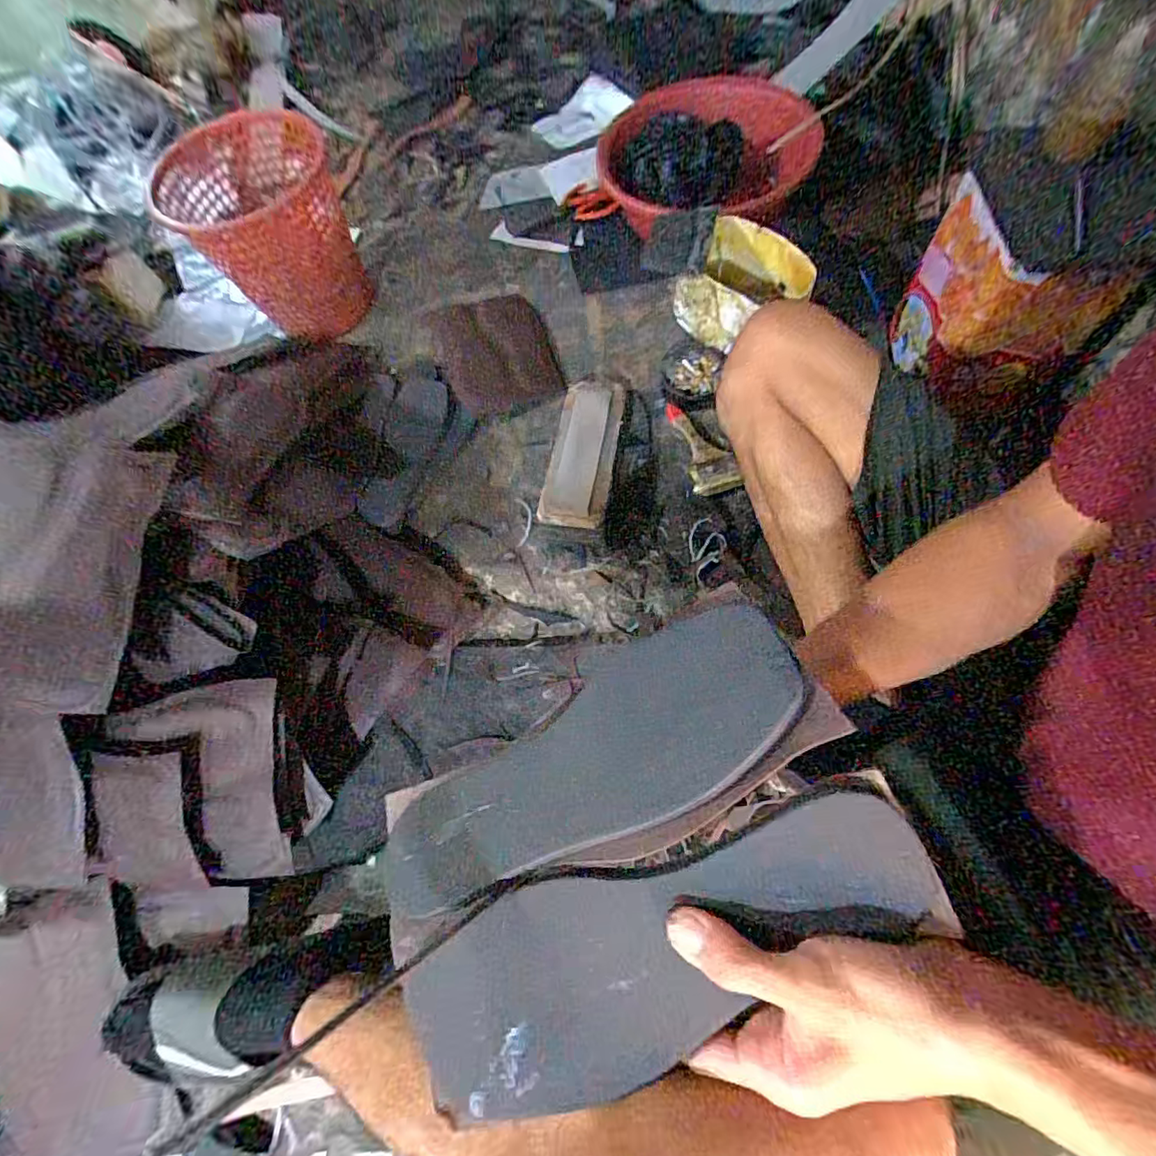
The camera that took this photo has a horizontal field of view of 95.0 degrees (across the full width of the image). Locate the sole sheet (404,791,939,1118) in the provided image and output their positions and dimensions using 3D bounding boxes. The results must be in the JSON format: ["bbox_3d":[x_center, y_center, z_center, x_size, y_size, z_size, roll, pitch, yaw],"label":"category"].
[{"bbox_3d":[0.040,0.172,0.240,0.240,0.008,0.087,-19,75,5],"label":"sole sheet"}]

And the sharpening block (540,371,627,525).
[{"bbox_3d":[0.011,-0.184,0.731,0.082,0.029,0.260,7,67,10],"label":"sharpening block"}]

